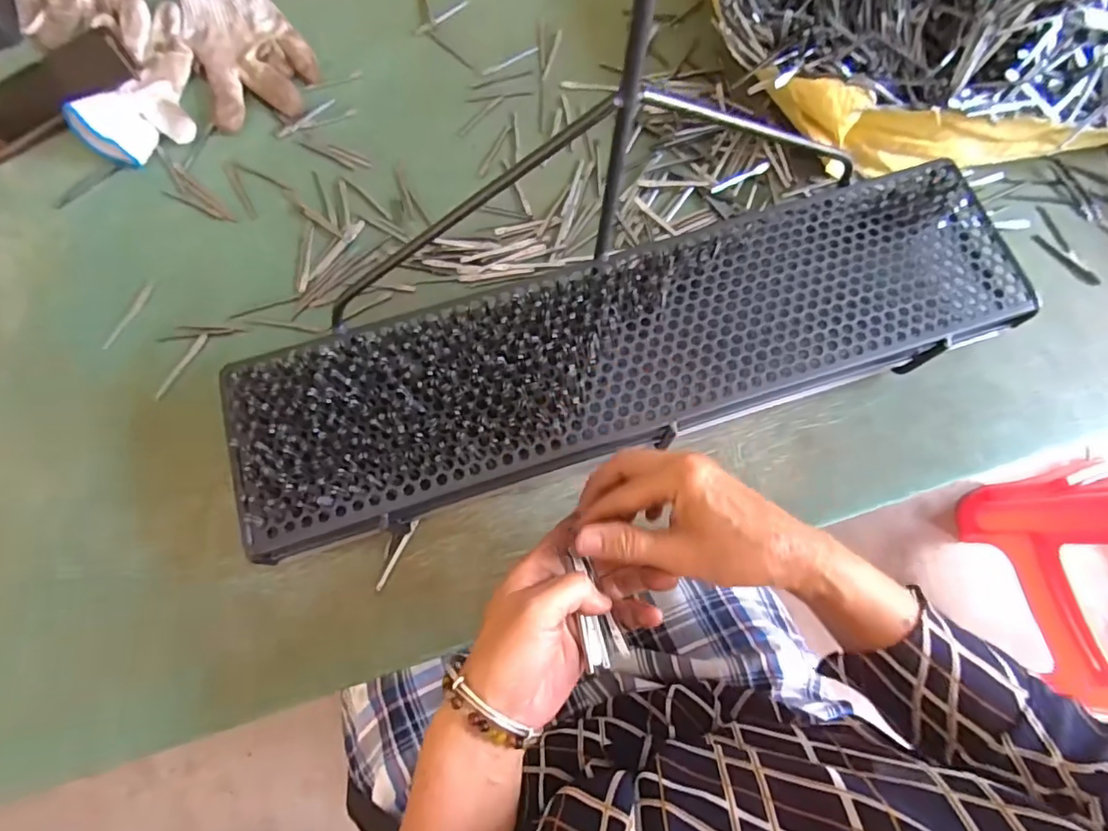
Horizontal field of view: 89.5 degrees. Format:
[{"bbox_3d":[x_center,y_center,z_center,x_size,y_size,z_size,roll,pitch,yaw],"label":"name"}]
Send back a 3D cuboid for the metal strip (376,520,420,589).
[{"bbox_3d":[-0.123,0.110,0.443,0.006,0.005,0.059,25,76,5],"label":"metal strip"}]

